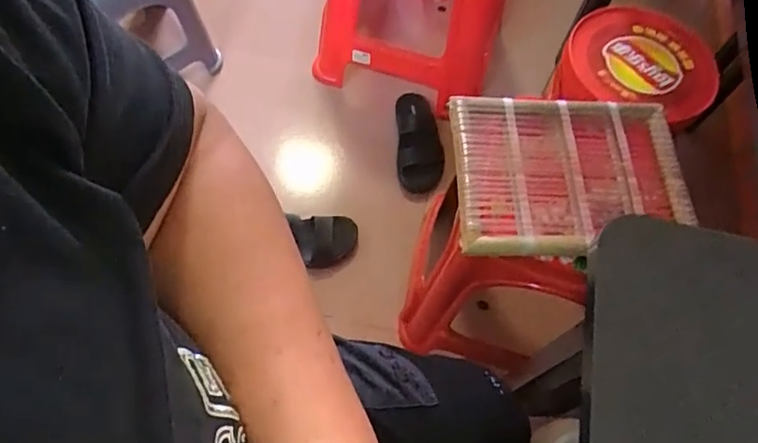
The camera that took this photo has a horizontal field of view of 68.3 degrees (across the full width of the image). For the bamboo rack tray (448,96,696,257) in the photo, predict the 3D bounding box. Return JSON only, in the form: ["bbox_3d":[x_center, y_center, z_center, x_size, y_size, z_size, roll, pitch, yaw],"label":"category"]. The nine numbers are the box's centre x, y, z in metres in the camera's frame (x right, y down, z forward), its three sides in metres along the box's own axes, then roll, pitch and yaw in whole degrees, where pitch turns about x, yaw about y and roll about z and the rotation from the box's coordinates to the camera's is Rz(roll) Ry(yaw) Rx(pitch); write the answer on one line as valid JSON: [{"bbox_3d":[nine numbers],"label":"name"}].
[{"bbox_3d":[0.252,-0.064,0.732,0.301,0.024,0.229,0,63,-4],"label":"bamboo rack tray"}]

